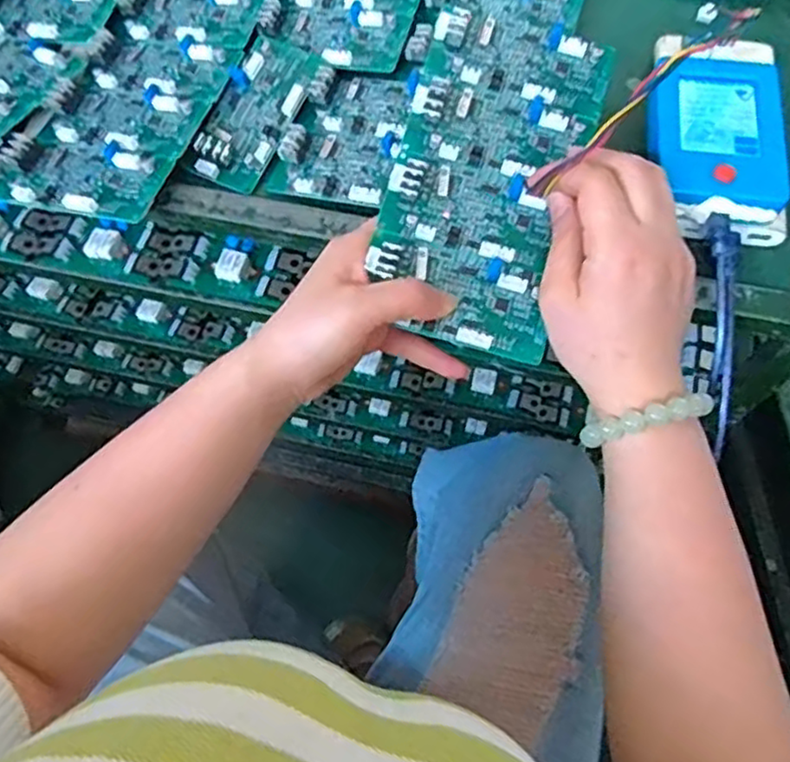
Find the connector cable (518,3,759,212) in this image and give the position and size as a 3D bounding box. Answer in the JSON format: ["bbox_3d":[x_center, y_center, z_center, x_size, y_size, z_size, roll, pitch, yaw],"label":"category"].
[{"bbox_3d":[0.116,-0.134,0.346,0.132,0.029,0.022,-42,69,21],"label":"connector cable"}]

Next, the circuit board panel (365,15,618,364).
[{"bbox_3d":[0.053,-0.116,0.382,0.101,0.025,0.194,12,79,8],"label":"circuit board panel"}]

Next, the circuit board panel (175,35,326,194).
[{"bbox_3d":[-0.088,-0.169,0.437,0.048,0.018,0.105,23,71,12],"label":"circuit board panel"}]

